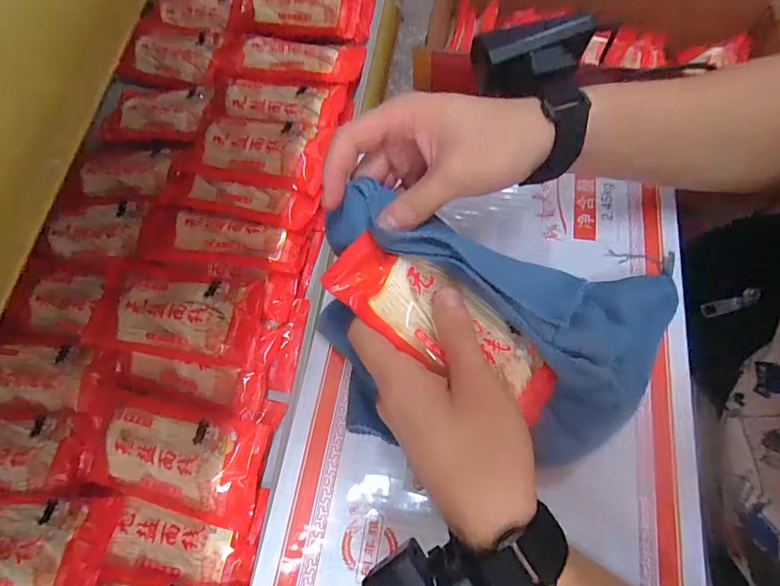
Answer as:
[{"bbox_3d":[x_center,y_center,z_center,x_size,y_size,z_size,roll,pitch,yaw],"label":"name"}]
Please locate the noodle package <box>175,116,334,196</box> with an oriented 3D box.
[{"bbox_3d":[-0.139,-0.146,0.421,0.155,0.018,0.082,8,72,7],"label":"noodle package"}]

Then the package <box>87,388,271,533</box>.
[{"bbox_3d":[-0.176,0.131,0.340,0.148,0.029,0.077,11,73,8],"label":"package"}]

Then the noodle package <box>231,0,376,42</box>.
[{"bbox_3d":[-0.107,-0.349,0.503,0.165,0.033,0.087,2,72,5],"label":"noodle package"}]

